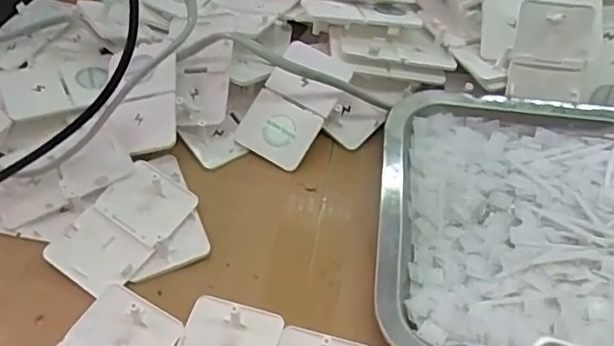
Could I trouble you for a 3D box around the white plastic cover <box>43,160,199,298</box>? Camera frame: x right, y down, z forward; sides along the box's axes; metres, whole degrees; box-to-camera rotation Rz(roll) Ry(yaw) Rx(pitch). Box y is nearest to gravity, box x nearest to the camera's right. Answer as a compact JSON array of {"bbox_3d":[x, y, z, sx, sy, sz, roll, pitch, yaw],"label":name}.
[{"bbox_3d":[-0.113,0.033,0.374,0.052,0.012,0.086,29,57,19],"label":"white plastic cover"}]

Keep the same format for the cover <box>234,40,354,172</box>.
[{"bbox_3d":[-0.010,-0.049,0.426,0.052,0.008,0.086,29,83,15],"label":"cover"}]

